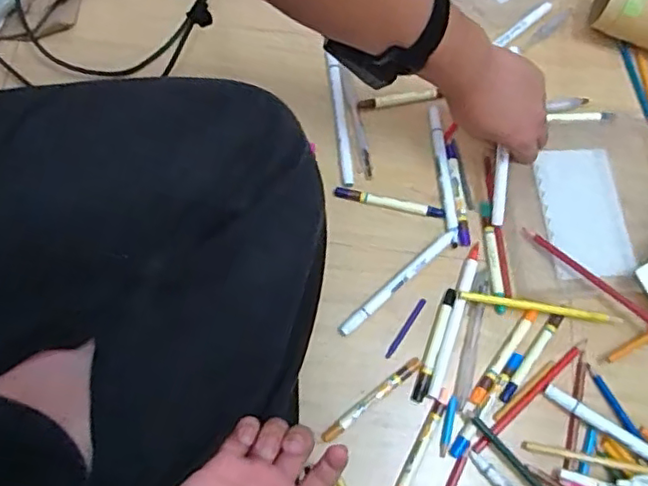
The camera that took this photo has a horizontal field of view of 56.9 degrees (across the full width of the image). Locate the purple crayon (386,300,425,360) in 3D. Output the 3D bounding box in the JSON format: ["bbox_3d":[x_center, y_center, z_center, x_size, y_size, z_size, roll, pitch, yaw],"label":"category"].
[{"bbox_3d":[0.075,0.078,0.550,0.007,0.004,0.065,34,72,9],"label":"purple crayon"}]

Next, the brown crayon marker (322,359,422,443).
[{"bbox_3d":[0.042,0.137,0.525,0.108,0.009,0.011,-35,75,-14],"label":"brown crayon marker"}]

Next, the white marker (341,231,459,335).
[{"bbox_3d":[0.070,0.037,0.559,0.144,0.011,0.011,-39,76,-15],"label":"white marker"}]

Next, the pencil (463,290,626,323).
[{"bbox_3d":[0.200,0.059,0.553,0.148,0.010,0.009,9,70,1],"label":"pencil"}]

